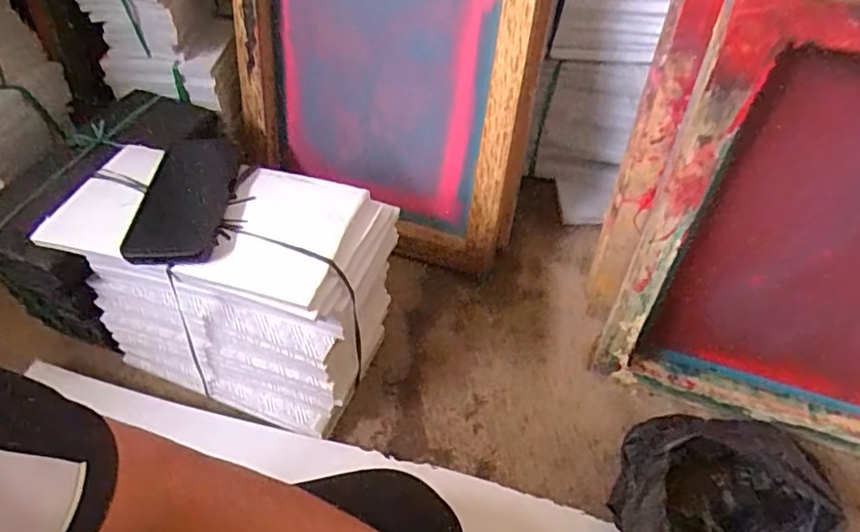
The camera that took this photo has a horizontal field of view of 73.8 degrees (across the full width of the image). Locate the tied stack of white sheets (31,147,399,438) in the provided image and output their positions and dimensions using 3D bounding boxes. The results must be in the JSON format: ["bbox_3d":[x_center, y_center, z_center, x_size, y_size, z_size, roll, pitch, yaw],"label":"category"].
[{"bbox_3d":[-0.210,0.033,0.651,0.305,0.261,0.178,12,51,13],"label":"tied stack of white sheets"}]

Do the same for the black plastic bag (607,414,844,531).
[{"bbox_3d":[0.271,0.217,0.565,0.197,0.099,0.143,-4,49,-1],"label":"black plastic bag"}]

